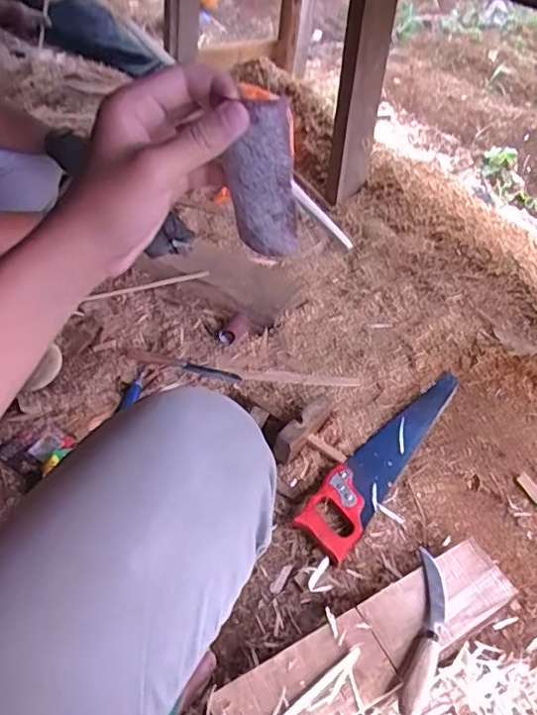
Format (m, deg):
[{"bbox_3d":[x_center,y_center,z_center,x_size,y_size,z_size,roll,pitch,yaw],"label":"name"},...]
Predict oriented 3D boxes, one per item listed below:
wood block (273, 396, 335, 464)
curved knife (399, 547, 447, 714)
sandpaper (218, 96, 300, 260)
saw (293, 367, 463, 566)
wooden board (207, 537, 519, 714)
[{"bbox_3d":[0.066,0.104,0.928,0.028,0.081,0.166,28,49,24],"label":"wood block"},{"bbox_3d":[0.195,0.331,0.690,0.040,0.018,0.201,14,45,12],"label":"curved knife"},{"bbox_3d":[-0.004,-0.104,0.340,0.042,0.101,0.012,13,52,11],"label":"sandpaper"},{"bbox_3d":[0.204,0.147,0.926,0.089,0.033,0.436,31,50,26],"label":"saw"},{"bbox_3d":[0.126,0.352,0.681,0.395,0.024,0.099,-19,48,-22],"label":"wooden board"}]

